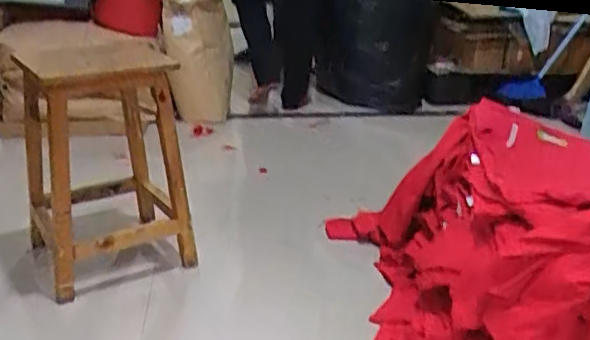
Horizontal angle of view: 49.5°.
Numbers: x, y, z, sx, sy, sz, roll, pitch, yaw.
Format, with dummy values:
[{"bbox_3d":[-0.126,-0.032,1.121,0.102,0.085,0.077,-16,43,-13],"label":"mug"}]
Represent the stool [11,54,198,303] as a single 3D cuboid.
[{"bbox_3d":[-0.445,-0.008,1.533,0.343,0.508,0.319,-11,24,-28],"label":"stool"}]

